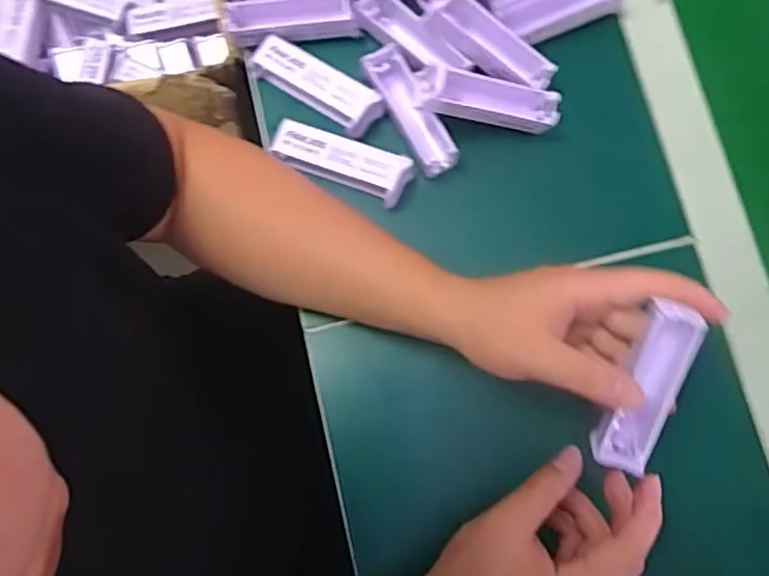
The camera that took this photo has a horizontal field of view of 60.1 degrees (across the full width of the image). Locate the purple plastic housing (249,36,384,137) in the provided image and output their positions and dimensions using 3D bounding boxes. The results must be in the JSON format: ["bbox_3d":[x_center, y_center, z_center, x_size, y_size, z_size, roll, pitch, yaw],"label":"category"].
[{"bbox_3d":[-0.056,-0.159,0.517,0.105,0.025,0.033,32,82,7],"label":"purple plastic housing"}]

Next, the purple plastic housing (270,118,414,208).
[{"bbox_3d":[-0.034,-0.097,0.506,0.103,0.024,0.035,23,81,5],"label":"purple plastic housing"}]

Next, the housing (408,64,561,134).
[{"bbox_3d":[0.075,-0.139,0.486,0.103,0.028,0.032,8,79,-12],"label":"housing"}]

